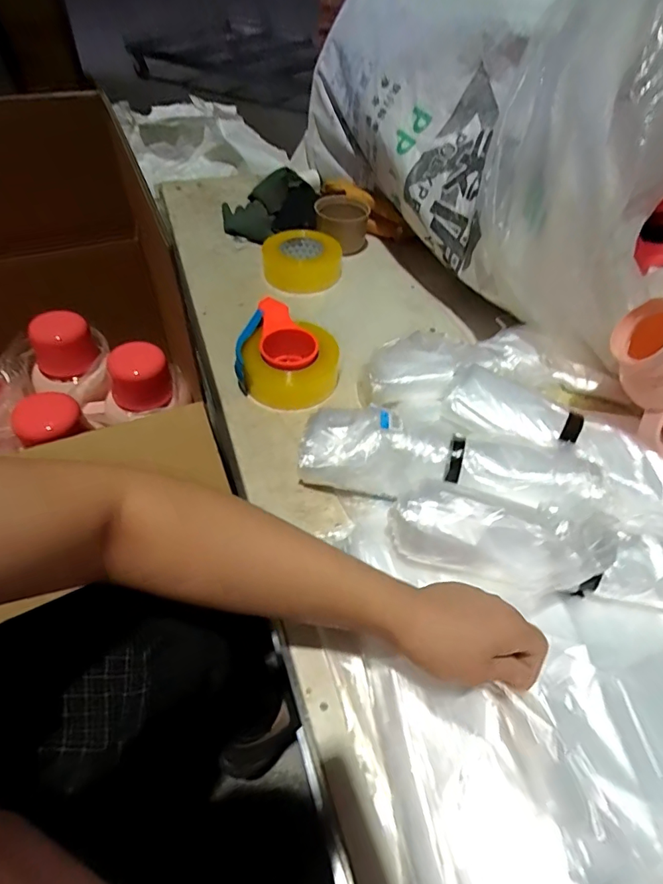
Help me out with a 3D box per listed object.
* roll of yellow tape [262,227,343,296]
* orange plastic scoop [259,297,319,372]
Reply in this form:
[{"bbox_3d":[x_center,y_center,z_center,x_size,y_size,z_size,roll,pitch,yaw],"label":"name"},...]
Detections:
[{"bbox_3d":[-0.053,-0.326,0.859,0.135,0.058,0.135,1,50,-2],"label":"roll of yellow tape"},{"bbox_3d":[-0.068,-0.151,0.660,0.069,0.024,0.133,-13,52,-13],"label":"orange plastic scoop"}]

